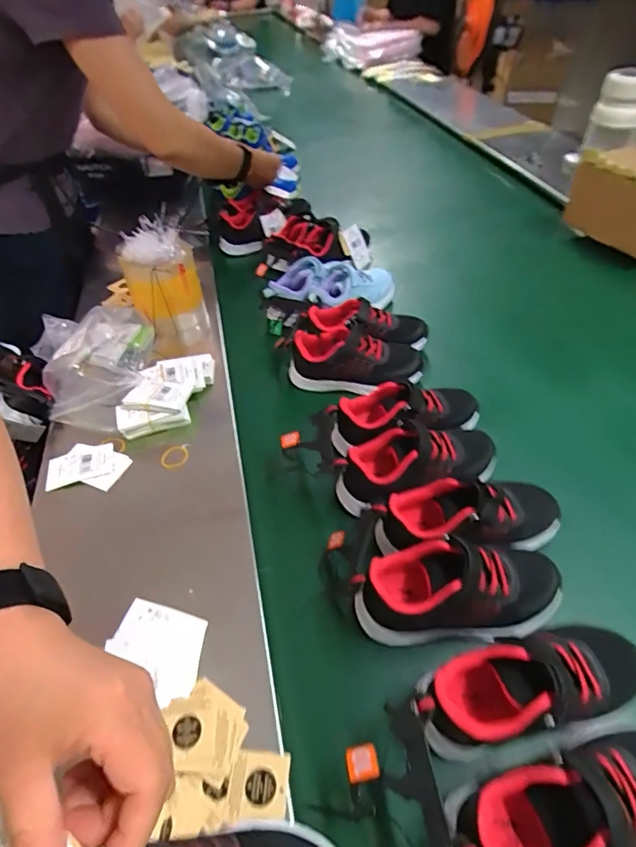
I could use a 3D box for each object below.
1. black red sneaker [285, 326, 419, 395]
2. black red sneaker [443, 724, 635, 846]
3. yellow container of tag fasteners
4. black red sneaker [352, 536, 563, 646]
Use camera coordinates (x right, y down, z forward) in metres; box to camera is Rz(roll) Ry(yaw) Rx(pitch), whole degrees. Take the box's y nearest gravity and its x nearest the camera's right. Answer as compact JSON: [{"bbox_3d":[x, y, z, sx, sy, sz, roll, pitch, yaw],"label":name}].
[{"bbox_3d":[0.054,-0.087,0.688,0.183,0.091,0.076,1,47,7],"label":"black red sneaker"},{"bbox_3d":[0.180,0.265,0.326,0.190,0.082,0.078,-16,48,-9],"label":"black red sneaker"},{"bbox_3d":[-0.241,-0.211,0.760,0.112,0.181,0.087,-18,48,-11],"label":"yellow container of tag fasteners"},{"bbox_3d":[0.129,0.149,0.436,0.186,0.065,0.074,-4,47,3],"label":"black red sneaker"}]

